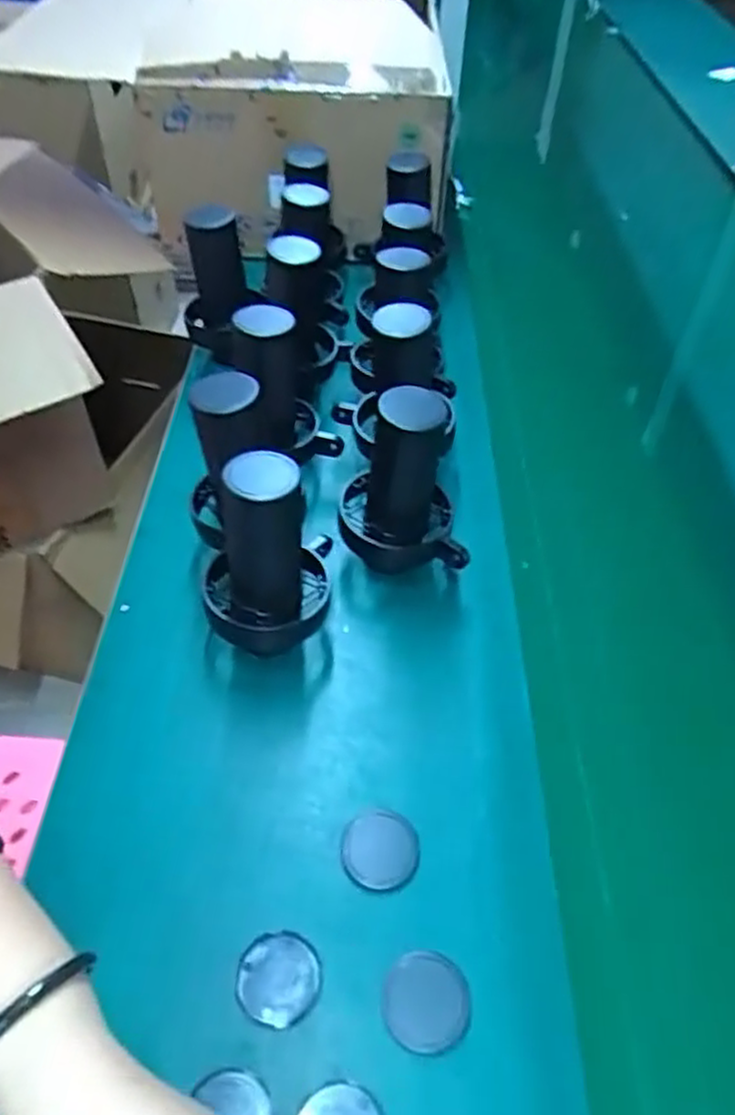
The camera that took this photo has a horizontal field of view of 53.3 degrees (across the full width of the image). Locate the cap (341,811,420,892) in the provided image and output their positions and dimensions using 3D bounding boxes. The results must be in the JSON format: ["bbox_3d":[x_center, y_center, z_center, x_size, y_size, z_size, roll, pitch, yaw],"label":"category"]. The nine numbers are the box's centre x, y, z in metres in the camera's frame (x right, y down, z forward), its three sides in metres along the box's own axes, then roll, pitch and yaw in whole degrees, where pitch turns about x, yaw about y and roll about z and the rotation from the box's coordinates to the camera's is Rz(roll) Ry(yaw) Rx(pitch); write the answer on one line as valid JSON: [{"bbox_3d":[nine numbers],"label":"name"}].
[{"bbox_3d":[0.009,0.195,0.488,0.050,0.005,0.050,1,48,-1],"label":"cap"}]

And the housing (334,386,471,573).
[{"bbox_3d":[0.031,-0.064,0.593,0.105,0.139,0.076,3,48,0],"label":"housing"}]

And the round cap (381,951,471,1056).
[{"bbox_3d":[0.034,0.257,0.423,0.048,0.006,0.050,1,48,-1],"label":"round cap"}]

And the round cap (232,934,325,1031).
[{"bbox_3d":[-0.053,0.251,0.437,0.049,0.004,0.048,1,48,-1],"label":"round cap"}]

